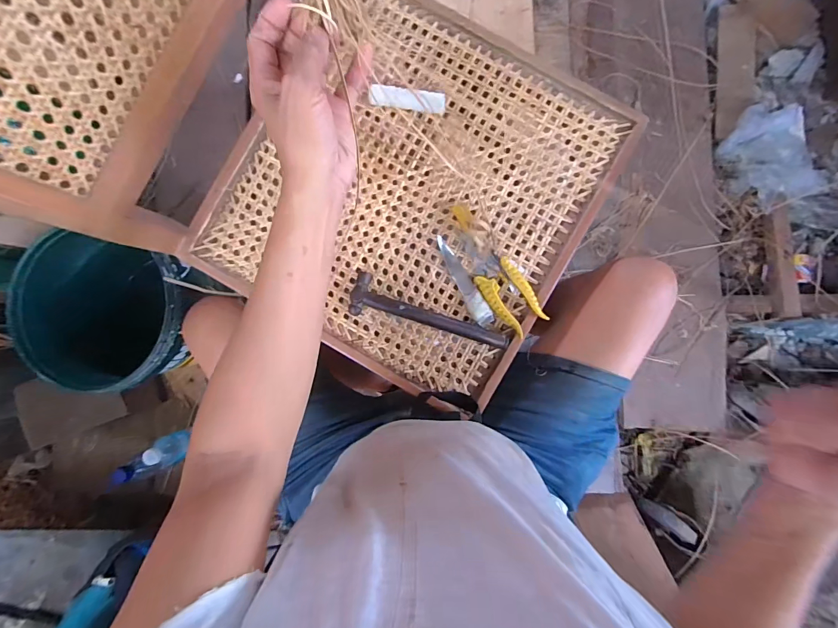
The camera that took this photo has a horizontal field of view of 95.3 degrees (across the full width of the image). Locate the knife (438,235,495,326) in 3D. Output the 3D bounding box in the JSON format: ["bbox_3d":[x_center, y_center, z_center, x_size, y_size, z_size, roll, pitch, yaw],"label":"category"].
[{"bbox_3d":[0.059,-0.043,0.512,0.024,0.009,0.130,-31,87,-1],"label":"knife"}]

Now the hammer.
[{"bbox_3d":[0.014,0.003,0.510,0.212,0.022,0.054,18,87,2],"label":"hammer"}]

